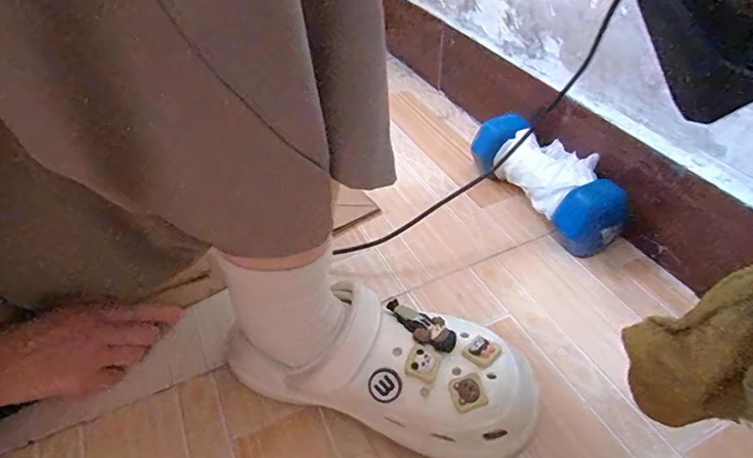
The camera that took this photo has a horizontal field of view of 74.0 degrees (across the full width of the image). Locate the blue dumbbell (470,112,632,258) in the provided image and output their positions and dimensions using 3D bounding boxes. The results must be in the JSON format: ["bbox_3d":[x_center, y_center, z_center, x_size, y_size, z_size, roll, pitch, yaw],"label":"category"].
[{"bbox_3d":[0.182,-0.052,0.545,0.068,0.075,0.199,-22,47,-21],"label":"blue dumbbell"}]

